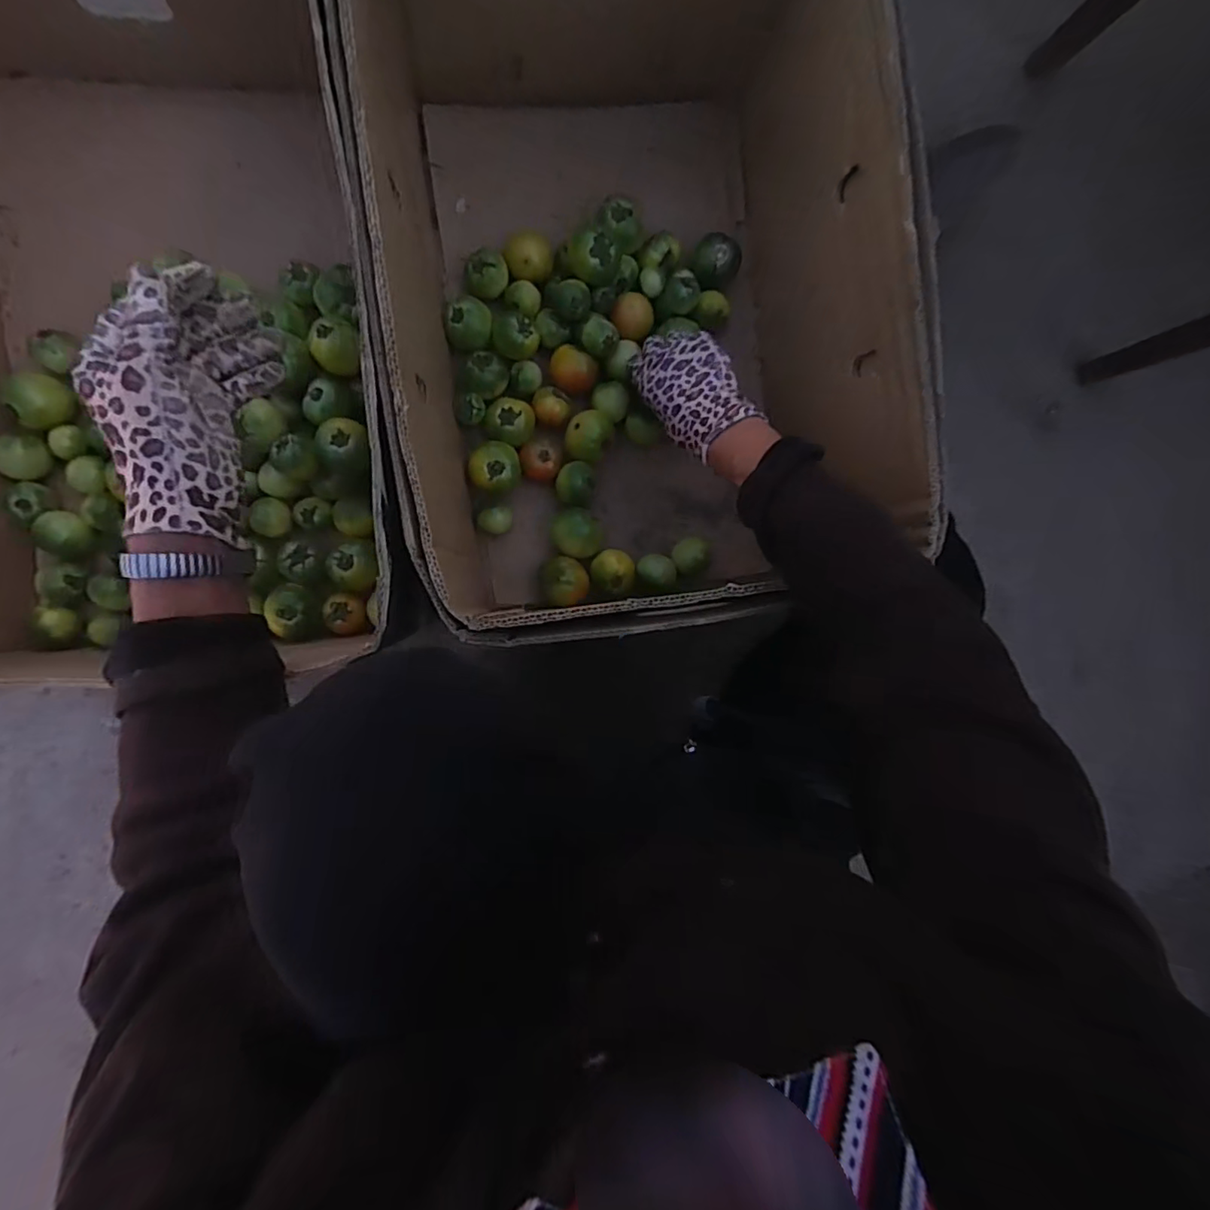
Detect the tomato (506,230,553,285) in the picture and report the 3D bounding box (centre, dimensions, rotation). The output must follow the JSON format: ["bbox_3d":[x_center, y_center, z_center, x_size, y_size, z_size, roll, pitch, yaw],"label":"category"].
[{"bbox_3d":[-0.072,-0.325,0.541,0.042,0.041,0.038,11,90,-7],"label":"tomato"}]

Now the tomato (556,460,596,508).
[{"bbox_3d":[-0.029,-0.115,0.550,0.035,0.033,0.042,3,91,-7],"label":"tomato"}]

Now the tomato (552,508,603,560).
[{"bbox_3d":[-0.027,-0.068,0.545,0.047,0.040,0.045,0,91,-7],"label":"tomato"}]

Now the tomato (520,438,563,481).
[{"bbox_3d":[-0.061,-0.139,0.547,0.039,0.026,0.040,0,91,-7],"label":"tomato"}]

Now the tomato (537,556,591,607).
[{"bbox_3d":[-0.039,-0.022,0.539,0.046,0.051,0.046,0,91,-7],"label":"tomato"}]

